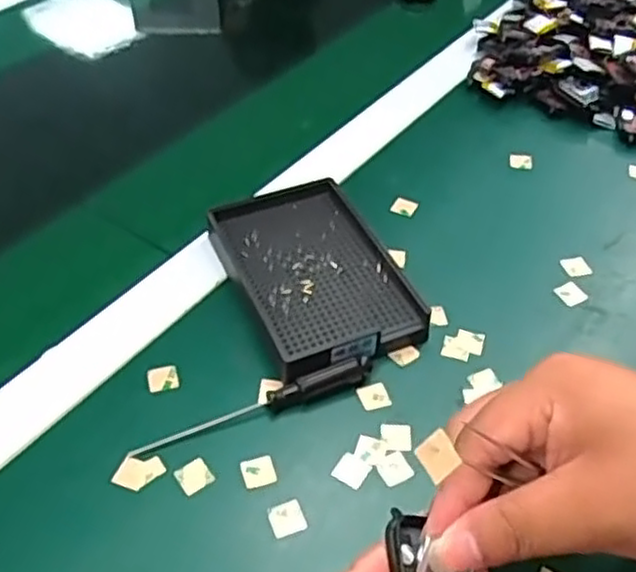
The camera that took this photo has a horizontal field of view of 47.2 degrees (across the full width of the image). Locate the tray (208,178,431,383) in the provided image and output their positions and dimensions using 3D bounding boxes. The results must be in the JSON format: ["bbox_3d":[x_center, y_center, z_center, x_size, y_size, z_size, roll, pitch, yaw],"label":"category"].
[{"bbox_3d":[-0.002,-0.007,0.442,0.092,0.025,0.142,-18,47,-17],"label":"tray"}]

